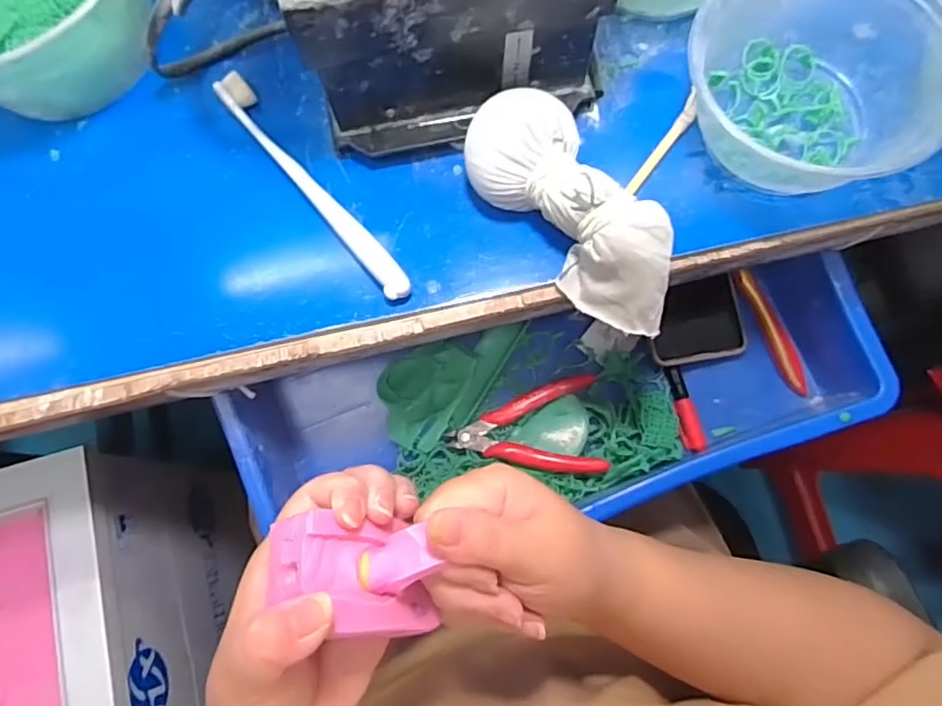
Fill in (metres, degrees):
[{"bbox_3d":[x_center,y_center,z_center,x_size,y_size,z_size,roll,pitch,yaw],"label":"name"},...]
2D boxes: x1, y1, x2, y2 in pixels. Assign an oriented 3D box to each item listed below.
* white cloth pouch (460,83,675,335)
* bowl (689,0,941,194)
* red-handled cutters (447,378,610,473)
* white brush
[{"bbox_3d":[0.058,-0.078,0.321,0.058,0.047,0.142,-42,79,-9],"label":"white cloth pouch"},{"bbox_3d":[0.183,-0.159,0.327,0.127,0.062,0.116,0,76,1],"label":"bowl"},{"bbox_3d":[0.040,0.060,0.453,0.116,0.016,0.073,-6,76,0],"label":"red-handled cutters"},{"bbox_3d":[-0.094,-0.101,0.349,0.017,0.011,0.181,-39,78,-8],"label":"white brush"}]

